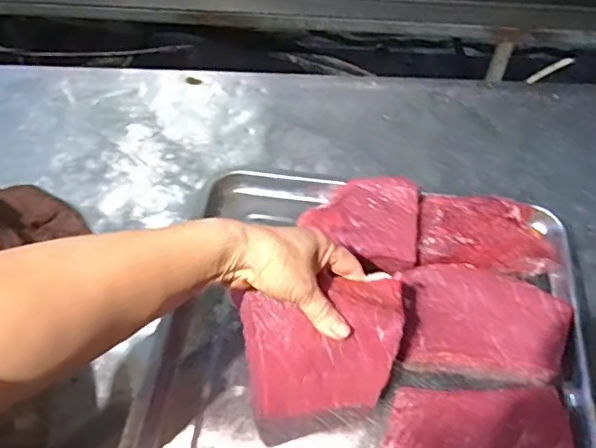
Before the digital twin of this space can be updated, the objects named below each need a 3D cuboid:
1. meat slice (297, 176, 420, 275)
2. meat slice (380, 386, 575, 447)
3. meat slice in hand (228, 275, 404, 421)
[{"bbox_3d":[0.080,-0.008,0.575,0.114,0.019,0.103,33,63,22],"label":"meat slice"},{"bbox_3d":[0.147,0.182,0.461,0.150,0.025,0.086,1,55,0],"label":"meat slice"},{"bbox_3d":[0.022,0.099,0.447,0.130,0.019,0.098,-3,81,-11],"label":"meat slice in hand"}]

